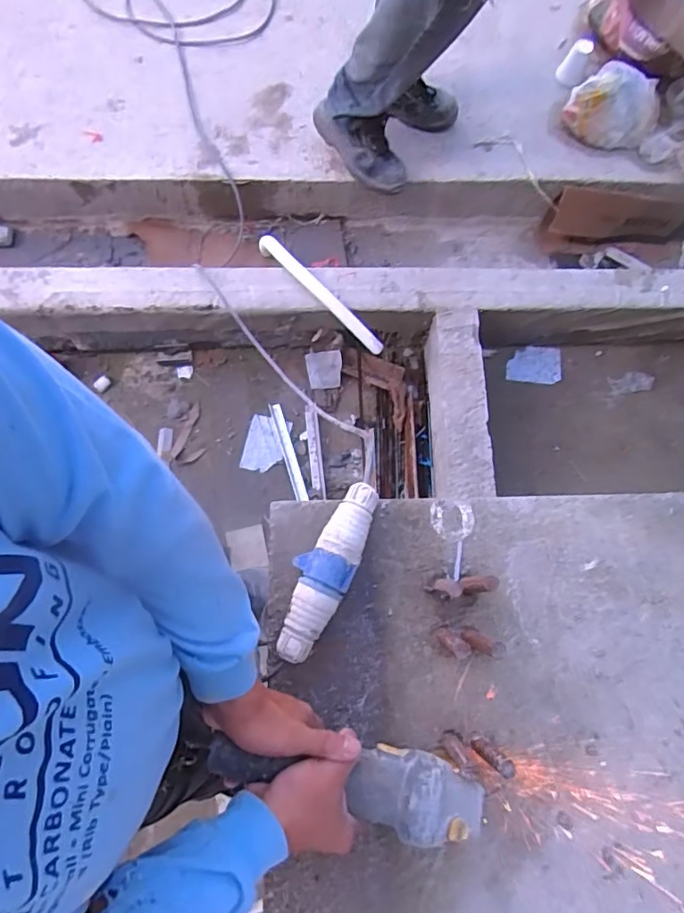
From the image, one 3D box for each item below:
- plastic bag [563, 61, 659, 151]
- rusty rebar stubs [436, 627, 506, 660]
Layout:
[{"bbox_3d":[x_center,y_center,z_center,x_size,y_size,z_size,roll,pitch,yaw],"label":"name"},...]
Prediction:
[{"bbox_3d":[0.742,-0.948,1.454,0.236,0.118,0.176,32,77,5],"label":"plastic bag"},{"bbox_3d":[0.131,0.196,0.554,0.050,0.087,0.030,5,76,-1],"label":"rusty rebar stubs"}]

